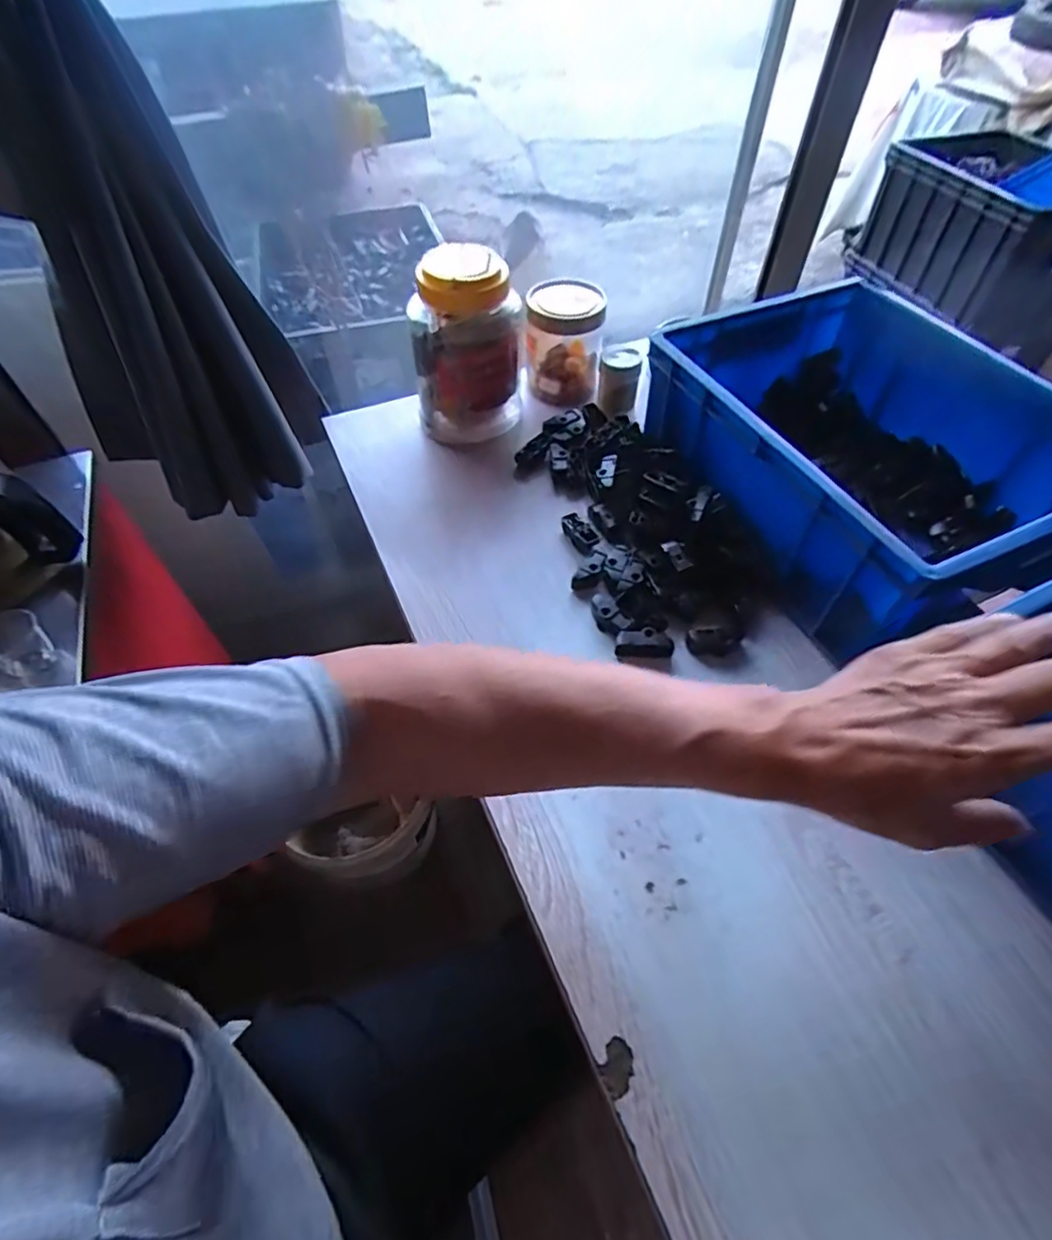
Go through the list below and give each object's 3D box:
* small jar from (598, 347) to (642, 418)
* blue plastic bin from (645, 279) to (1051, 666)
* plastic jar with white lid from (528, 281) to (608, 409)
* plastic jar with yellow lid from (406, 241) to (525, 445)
[{"bbox_3d":[0.102,-0.262,0.651,0.043,0.062,0.052,9,54,7],"label":"small jar"},{"bbox_3d":[0.299,-0.160,0.545,0.268,0.117,0.347,-21,56,-15],"label":"blue plastic bin"},{"bbox_3d":[0.042,-0.307,0.670,0.082,0.111,0.079,0,54,0],"label":"plastic jar with white lid"},{"bbox_3d":[-0.058,-0.277,0.611,0.110,0.166,0.093,-4,54,-2],"label":"plastic jar with yellow lid"}]

